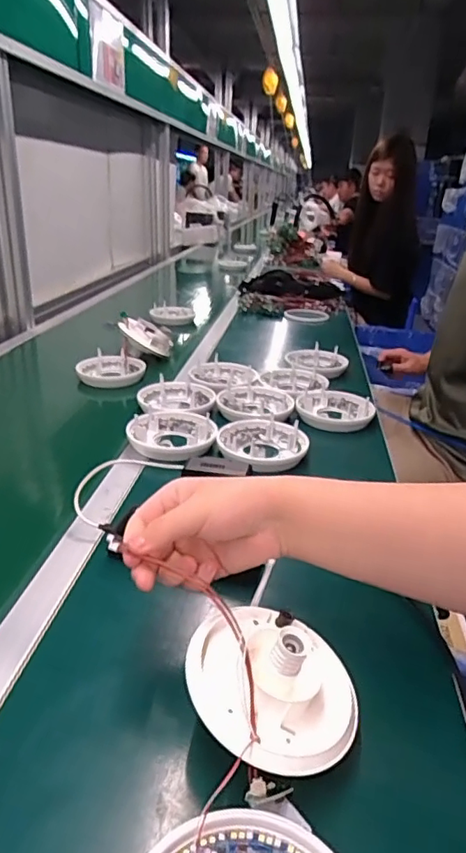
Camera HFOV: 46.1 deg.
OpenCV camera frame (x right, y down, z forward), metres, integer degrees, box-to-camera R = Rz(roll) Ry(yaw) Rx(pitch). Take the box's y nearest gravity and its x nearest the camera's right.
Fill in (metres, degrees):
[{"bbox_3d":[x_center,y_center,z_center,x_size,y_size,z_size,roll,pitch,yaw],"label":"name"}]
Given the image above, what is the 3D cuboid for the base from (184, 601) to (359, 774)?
[{"bbox_3d":[0.032,0.173,0.381,0.125,0.053,0.117,23,27,4],"label":"base"}]

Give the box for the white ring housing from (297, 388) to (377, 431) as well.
[{"bbox_3d":[0.174,-0.032,0.937,0.127,0.028,0.127,7,26,7],"label":"white ring housing"}]

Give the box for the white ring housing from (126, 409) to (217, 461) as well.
[{"bbox_3d":[-0.091,0.009,0.816,0.127,0.032,0.148,-3,27,-11],"label":"white ring housing"}]

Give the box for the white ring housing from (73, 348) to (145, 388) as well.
[{"bbox_3d":[-0.240,-0.113,1.081,0.127,0.036,0.103,4,26,3],"label":"white ring housing"}]

